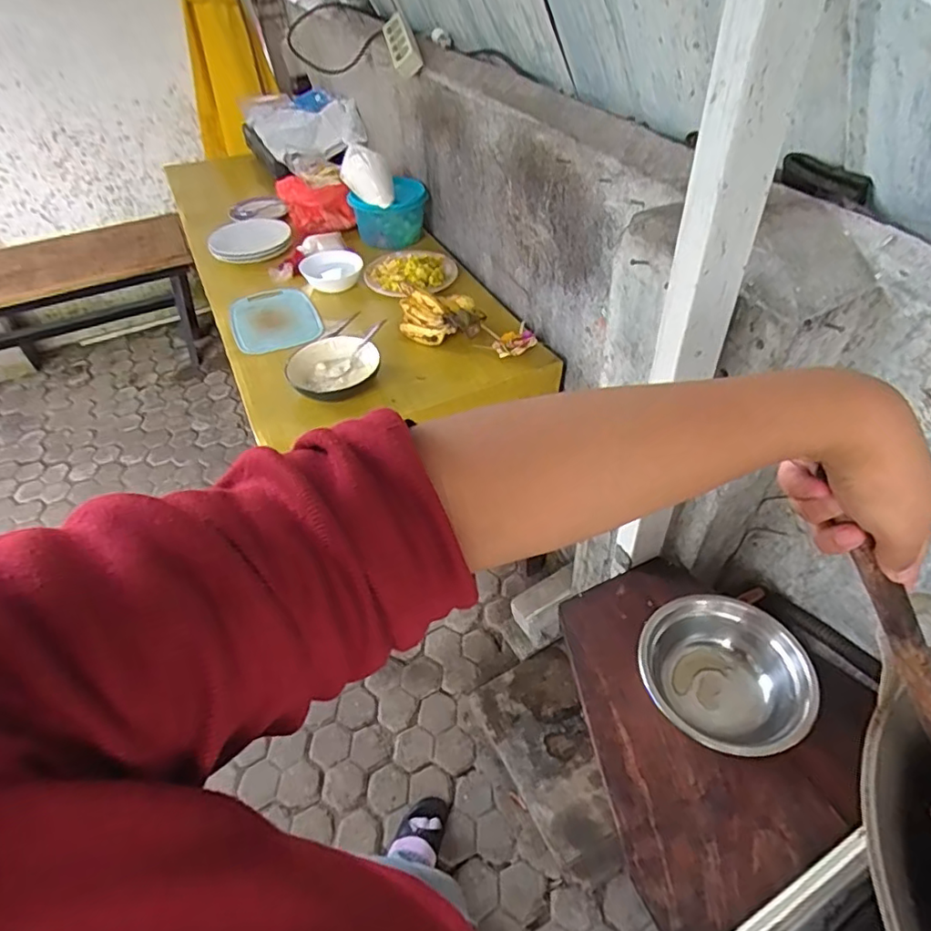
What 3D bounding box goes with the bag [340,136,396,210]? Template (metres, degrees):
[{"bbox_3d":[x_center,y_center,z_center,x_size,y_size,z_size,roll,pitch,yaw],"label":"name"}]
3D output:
[{"bbox_3d":[-0.240,-0.706,1.378,0.119,0.135,0.118,-7,47,-3],"label":"bag"}]

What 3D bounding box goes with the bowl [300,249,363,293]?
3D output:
[{"bbox_3d":[-0.317,-0.464,1.369,0.136,0.057,0.136,-2,47,2],"label":"bowl"}]

